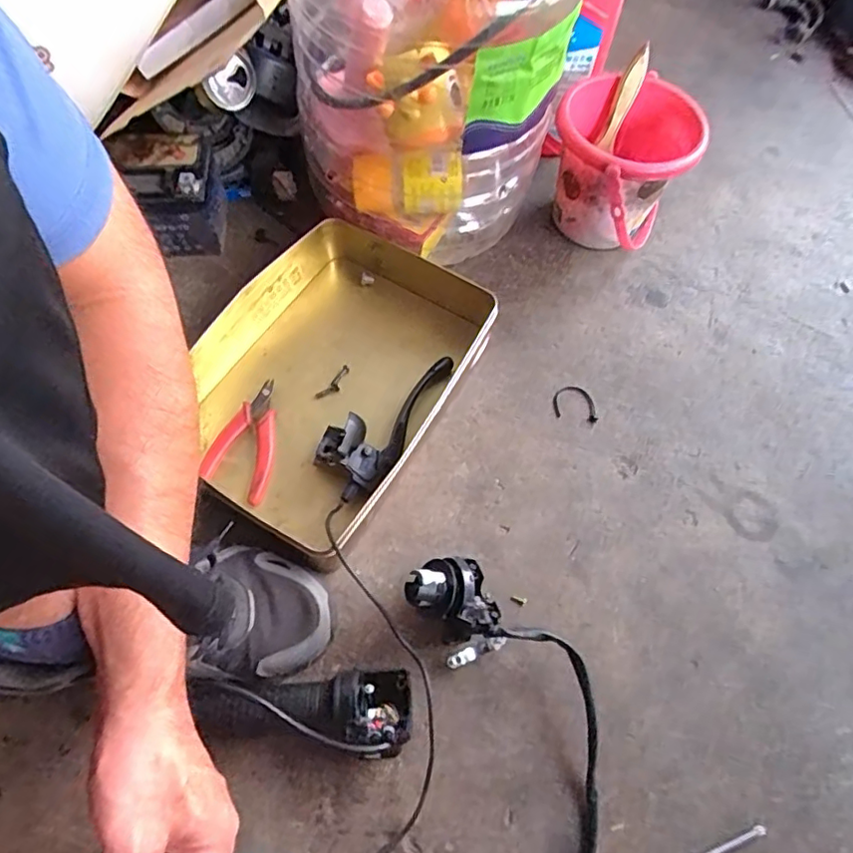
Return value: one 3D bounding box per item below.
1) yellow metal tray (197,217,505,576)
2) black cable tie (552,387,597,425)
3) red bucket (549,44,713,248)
[{"bbox_3d":[-0.091,-0.048,0.551,0.221,0.063,0.300,26,66,10],"label":"yellow metal tray"},{"bbox_3d":[0.150,-0.023,0.585,0.044,0.004,0.038,11,65,3],"label":"black cable tie"},{"bbox_3d":[0.203,-0.277,0.631,0.137,0.142,0.148,1,65,-2],"label":"red bucket"}]

